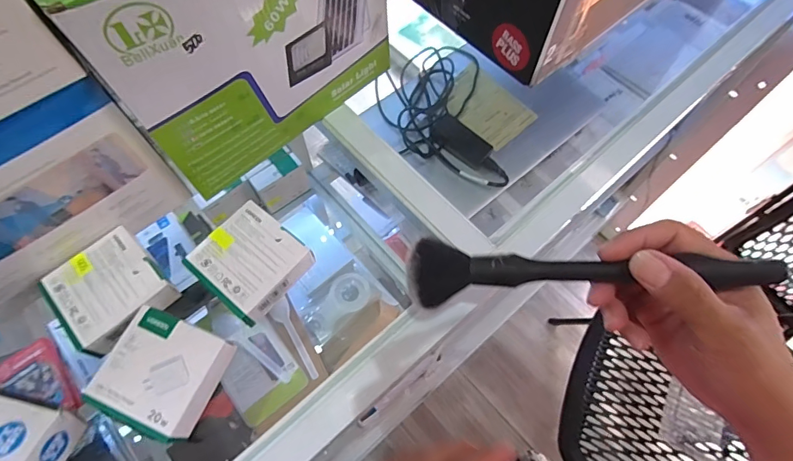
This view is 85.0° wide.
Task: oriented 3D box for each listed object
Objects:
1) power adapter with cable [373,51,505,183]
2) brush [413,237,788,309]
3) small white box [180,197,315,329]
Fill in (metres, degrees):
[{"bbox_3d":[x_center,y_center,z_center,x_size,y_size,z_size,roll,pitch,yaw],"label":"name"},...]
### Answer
[{"bbox_3d":[0.061,-0.180,0.680,0.172,0.056,0.254,-8,64,-2],"label":"power adapter with cable"},{"bbox_3d":[0.111,0.025,0.274,0.208,0.027,0.039,-2,63,18],"label":"brush"},{"bbox_3d":[-0.121,0.025,0.363,0.079,0.019,0.076,38,71,18],"label":"small white box"}]

